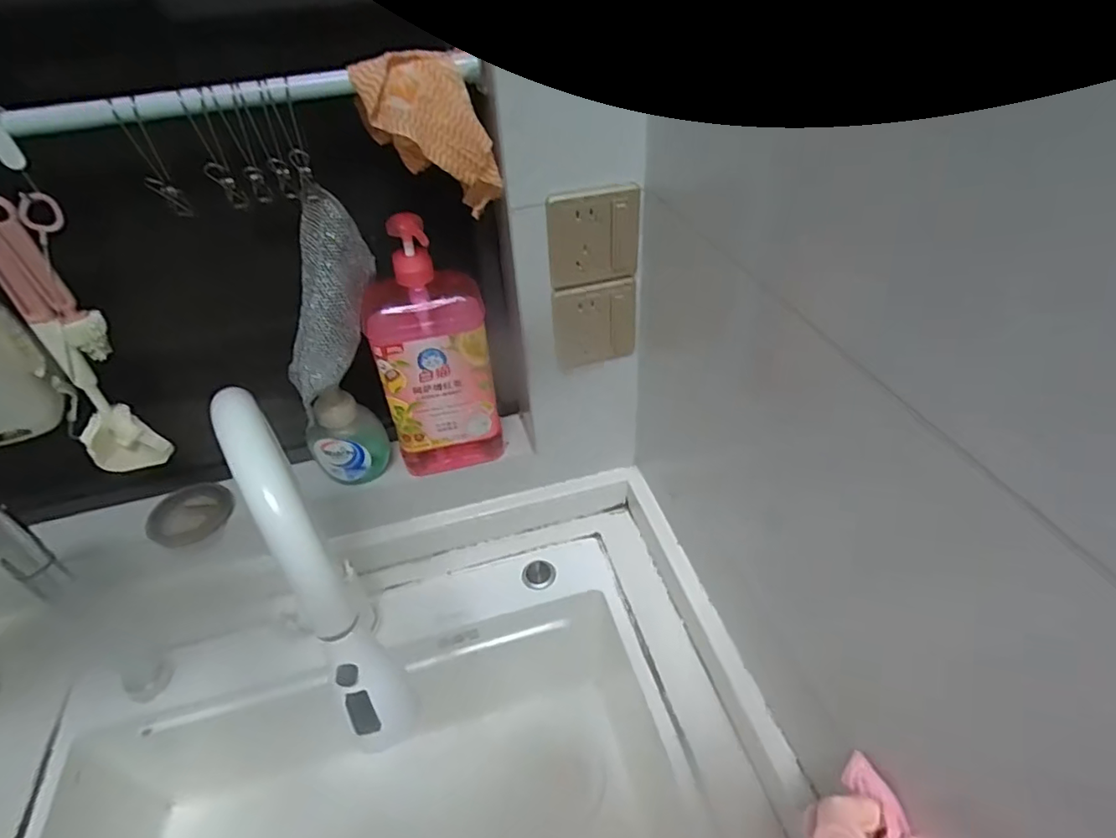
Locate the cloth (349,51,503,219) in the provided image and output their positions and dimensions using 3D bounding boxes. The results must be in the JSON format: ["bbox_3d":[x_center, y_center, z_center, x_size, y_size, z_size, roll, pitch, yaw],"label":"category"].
[{"bbox_3d":[-0.102,-0.227,0.477,0.098,0.117,0.029,-7,40,-4],"label":"cloth"}]

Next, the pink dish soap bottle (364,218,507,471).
[{"bbox_3d":[-0.128,-0.065,0.607,0.111,0.276,0.069,-8,40,-5],"label":"pink dish soap bottle"}]

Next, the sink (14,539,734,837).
[{"bbox_3d":[-0.178,0.419,0.603,0.607,0.239,0.405,-15,41,-13],"label":"sink"}]

